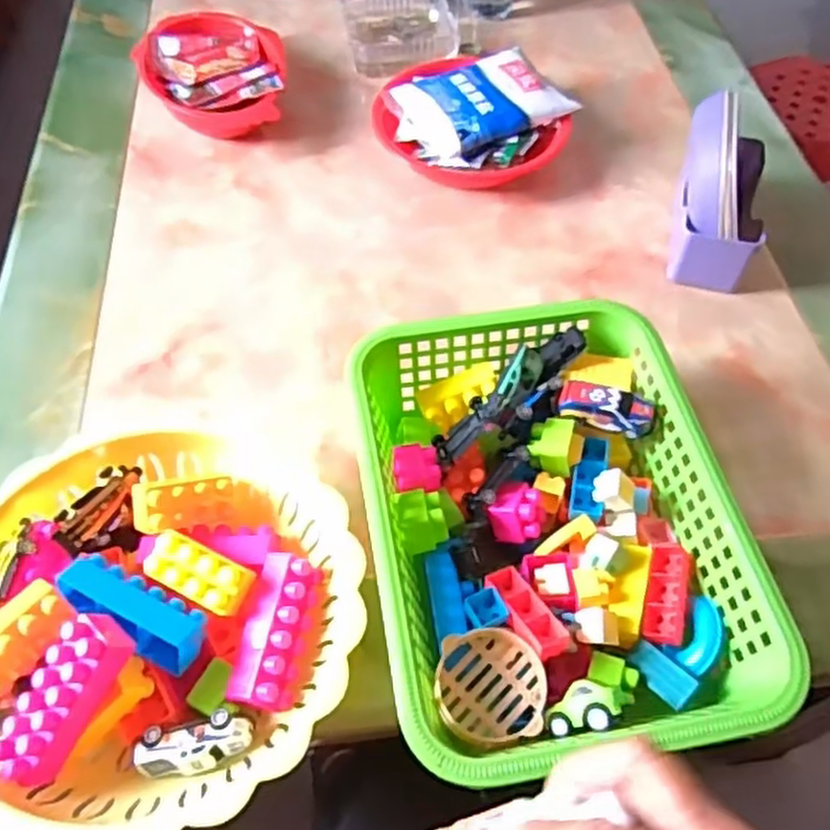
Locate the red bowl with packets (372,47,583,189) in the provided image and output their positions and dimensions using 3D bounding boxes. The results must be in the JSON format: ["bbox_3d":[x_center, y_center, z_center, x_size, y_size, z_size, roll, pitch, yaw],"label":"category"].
[{"bbox_3d":[0.054,-0.295,0.751,0.162,0.057,0.167,1,57,-1],"label":"red bowl with packets"}]

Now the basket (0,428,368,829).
[{"bbox_3d":[-0.152,0.114,0.450,0.233,0.069,0.244,1,57,-1],"label":"basket"}]

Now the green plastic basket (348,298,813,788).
[{"bbox_3d":[0.080,0.069,0.489,0.215,0.082,0.292,-8,57,-6],"label":"green plastic basket"}]

